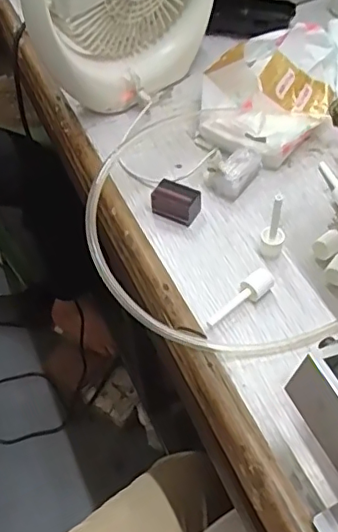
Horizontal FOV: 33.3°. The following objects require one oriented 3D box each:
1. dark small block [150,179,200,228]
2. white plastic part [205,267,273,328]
[{"bbox_3d":[0.006,-0.056,0.496,0.038,0.027,0.026,28,60,23],"label":"dark small block"},{"bbox_3d":[0.053,0.026,0.434,0.065,0.014,0.015,-33,58,-18],"label":"white plastic part"}]

